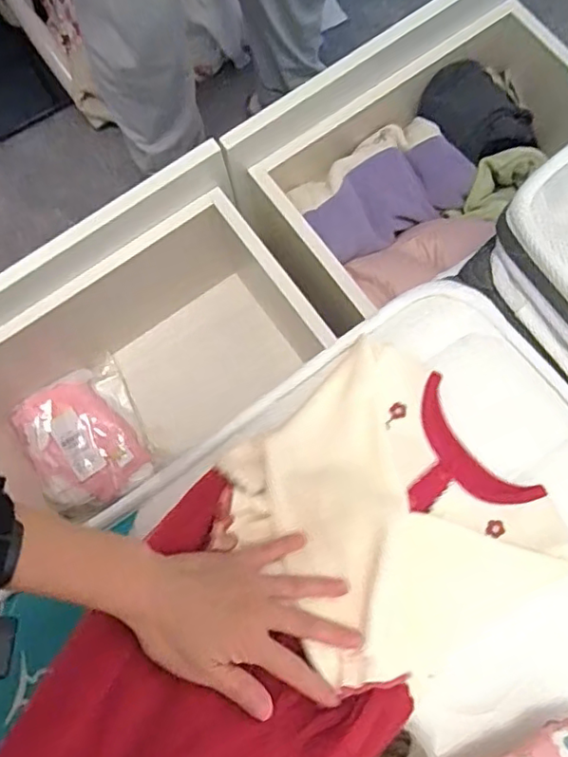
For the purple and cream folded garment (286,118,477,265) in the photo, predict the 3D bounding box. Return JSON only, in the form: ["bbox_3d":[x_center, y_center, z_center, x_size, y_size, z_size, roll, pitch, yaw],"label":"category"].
[{"bbox_3d":[0.131,-0.262,0.799,0.225,0.067,0.142,-28,78,-6],"label":"purple and cream folded garment"}]

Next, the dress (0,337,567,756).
[{"bbox_3d":[-0.010,0.163,0.385,0.236,0.087,0.489,48,49,10],"label":"dress"}]

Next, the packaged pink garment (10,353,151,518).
[{"bbox_3d":[-0.295,0.087,0.881,0.170,0.045,0.194,-30,79,-7],"label":"packaged pink garment"}]

